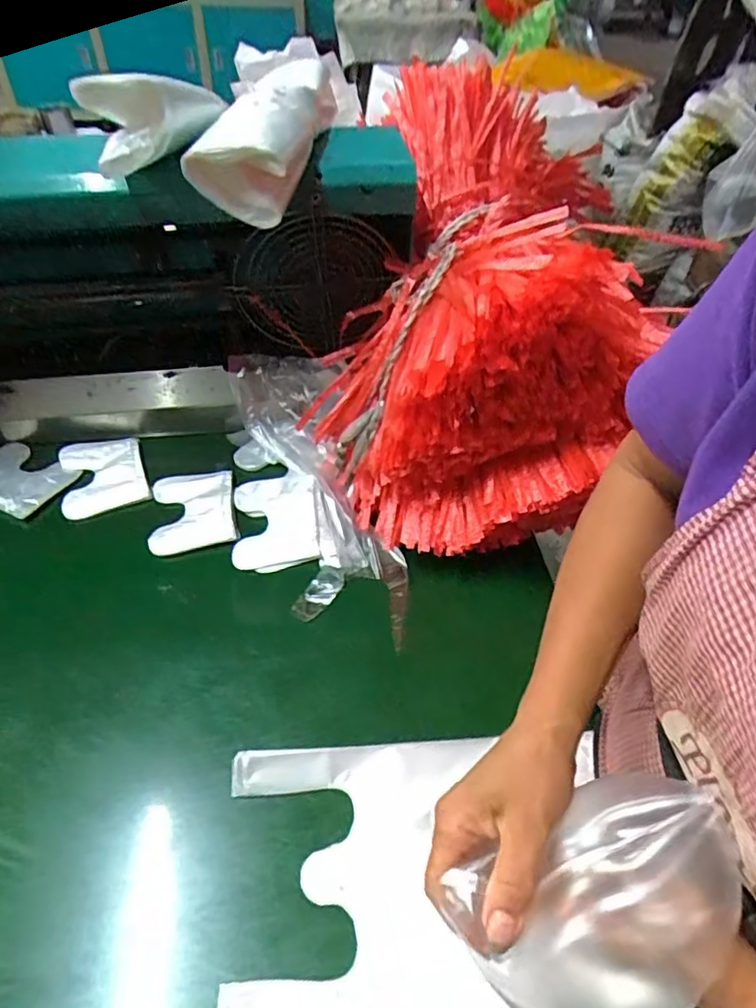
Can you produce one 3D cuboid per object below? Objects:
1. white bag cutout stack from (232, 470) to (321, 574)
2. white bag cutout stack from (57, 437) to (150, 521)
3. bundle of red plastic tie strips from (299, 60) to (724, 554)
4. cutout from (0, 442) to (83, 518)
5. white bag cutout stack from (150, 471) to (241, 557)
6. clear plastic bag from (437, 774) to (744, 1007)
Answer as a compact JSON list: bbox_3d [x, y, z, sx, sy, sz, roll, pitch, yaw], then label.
[{"bbox_3d":[-0.123,0.016,0.703,0.098,0.031,0.128,-5,46,-6],"label":"white bag cutout stack"},{"bbox_3d":[-0.354,-0.041,0.750,0.099,0.015,0.114,-16,52,-16],"label":"white bag cutout stack"},{"bbox_3d":[0.111,-0.233,0.694,0.345,0.302,0.515,2,46,1],"label":"bundle of red plastic tie strips"},{"bbox_3d":[-0.457,-0.034,0.740,0.121,0.010,0.093,22,49,18],"label":"cutout"},{"bbox_3d":[-0.227,0.006,0.715,0.098,0.019,0.114,-9,47,-9],"label":"white bag cutout stack"},{"bbox_3d":[0.110,0.193,0.282,0.120,0.064,0.090,-22,54,-20],"label":"clear plastic bag"}]

